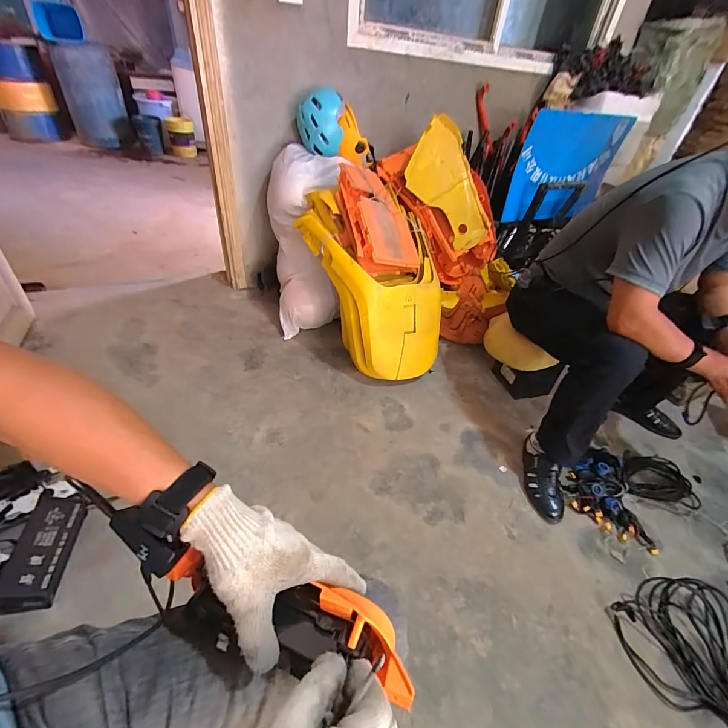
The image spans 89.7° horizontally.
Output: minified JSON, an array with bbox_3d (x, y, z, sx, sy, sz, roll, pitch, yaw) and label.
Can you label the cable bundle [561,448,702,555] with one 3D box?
[{"bbox_3d":[0.810,0.353,1.096,0.415,0.063,0.271,-20,47,-28],"label":"cable bundle"}]

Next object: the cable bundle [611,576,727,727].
[{"bbox_3d":[0.712,0.642,0.699,0.282,0.135,0.405,5,27,-3],"label":"cable bundle"}]

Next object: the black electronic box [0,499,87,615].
[{"bbox_3d":[-0.681,0.395,0.776,0.100,0.033,0.225,-3,41,-12],"label":"black electronic box"}]

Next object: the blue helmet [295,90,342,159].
[{"bbox_3d":[-0.197,-1.084,1.651,0.204,0.223,0.220,0,41,-9],"label":"blue helmet"}]

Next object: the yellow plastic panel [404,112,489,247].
[{"bbox_3d":[0.369,-0.825,1.697,0.298,0.596,0.097,-17,1,6],"label":"yellow plastic panel"}]

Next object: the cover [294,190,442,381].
[{"bbox_3d":[0.018,-0.292,1.413,0.520,0.451,0.536,0,41,-8],"label":"cover"}]

